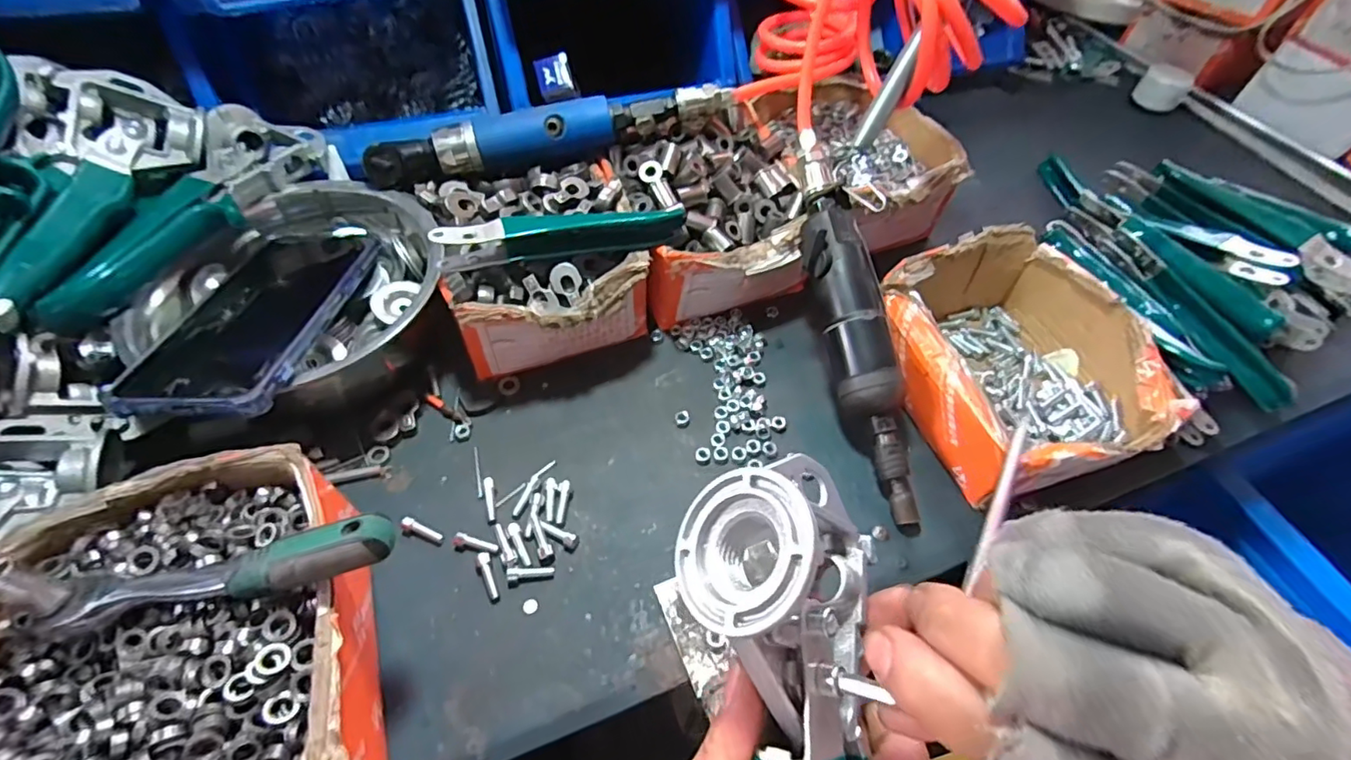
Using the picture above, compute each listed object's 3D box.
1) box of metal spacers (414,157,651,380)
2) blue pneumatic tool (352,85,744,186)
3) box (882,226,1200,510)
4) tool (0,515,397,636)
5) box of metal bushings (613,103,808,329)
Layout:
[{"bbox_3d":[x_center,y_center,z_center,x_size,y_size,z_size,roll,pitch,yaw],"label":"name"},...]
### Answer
[{"bbox_3d":[-0.093,-0.085,0.412,0.139,0.074,0.152,-17,57,-15],"label":"box of metal spacers"},{"bbox_3d":[-0.087,-0.182,0.415,0.260,0.035,0.028,-14,56,-14],"label":"blue pneumatic tool"},{"bbox_3d":[0.232,-0.013,0.391,0.151,0.067,0.172,-17,57,-16],"label":"box"},{"bbox_3d":[-0.193,0.082,0.241,0.147,0.040,0.020,-5,54,-7],"label":"tool"},{"bbox_3d":[0.029,-0.128,0.442,0.129,0.089,0.162,-13,56,-13],"label":"box of metal bushings"}]

